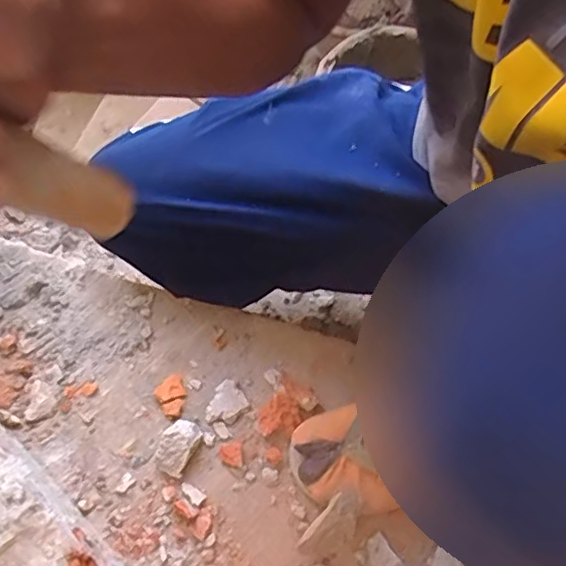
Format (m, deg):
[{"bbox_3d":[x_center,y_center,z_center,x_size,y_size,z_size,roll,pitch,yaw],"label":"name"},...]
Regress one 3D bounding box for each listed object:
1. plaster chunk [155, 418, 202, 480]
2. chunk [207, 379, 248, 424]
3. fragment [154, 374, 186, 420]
[{"bbox_3d":[-0.104,0.160,0.579,0.033,0.021,0.053,27,73,11],"label":"plaster chunk"},{"bbox_3d":[-0.062,0.121,0.603,0.042,0.007,0.034,-30,72,-9],"label":"chunk"},{"bbox_3d":[-0.113,0.117,0.606,0.030,0.008,0.039,-31,72,-9],"label":"fragment"}]

